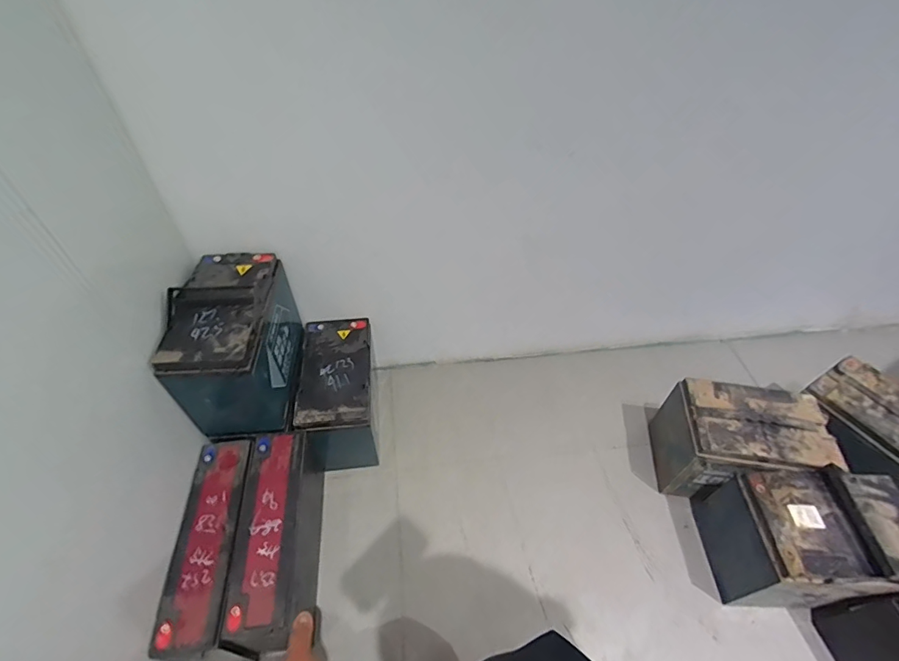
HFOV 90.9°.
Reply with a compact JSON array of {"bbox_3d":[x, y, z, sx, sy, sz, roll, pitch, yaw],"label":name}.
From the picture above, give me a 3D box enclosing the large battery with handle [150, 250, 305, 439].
[{"bbox_3d":[-0.316,0.011,0.675,0.130,0.179,0.227,0,50,-4],"label":"large battery with handle"}]

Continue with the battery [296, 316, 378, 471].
[{"bbox_3d":[-0.198,0.117,0.816,0.117,0.175,0.226,-4,49,-6],"label":"battery"}]

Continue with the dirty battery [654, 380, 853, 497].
[{"bbox_3d":[0.499,0.201,0.772,0.228,0.181,0.160,9,50,7],"label":"dirty battery"}]

